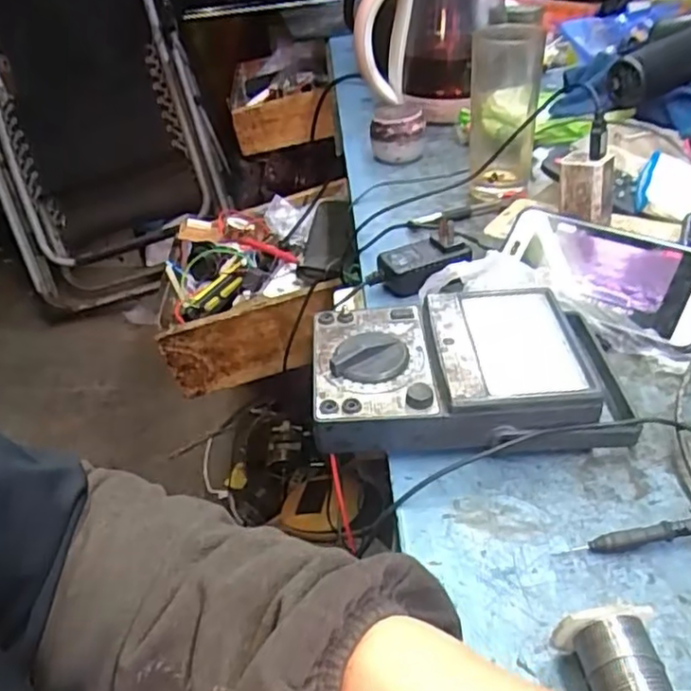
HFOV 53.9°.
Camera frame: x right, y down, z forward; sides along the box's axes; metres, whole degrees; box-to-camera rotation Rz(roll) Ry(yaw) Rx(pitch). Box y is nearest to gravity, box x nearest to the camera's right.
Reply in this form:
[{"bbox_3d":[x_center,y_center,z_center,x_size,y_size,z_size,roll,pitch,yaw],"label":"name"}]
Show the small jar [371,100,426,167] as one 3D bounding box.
[{"bbox_3d":[0.060,-0.240,0.773,0.058,0.057,0.056,0,37,5],"label":"small jar"}]

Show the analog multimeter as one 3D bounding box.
[{"bbox_3d":[0.079,0.015,0.433,0.194,0.047,0.115,-3,37,1],"label":"analog multimeter"}]

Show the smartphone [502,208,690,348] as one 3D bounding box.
[{"bbox_3d":[0.187,-0.057,0.494,0.152,0.014,0.067,27,85,34],"label":"smartphone"}]

